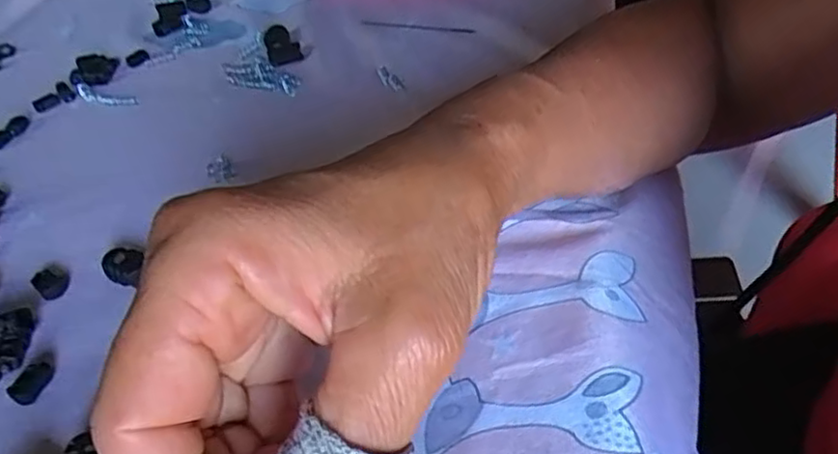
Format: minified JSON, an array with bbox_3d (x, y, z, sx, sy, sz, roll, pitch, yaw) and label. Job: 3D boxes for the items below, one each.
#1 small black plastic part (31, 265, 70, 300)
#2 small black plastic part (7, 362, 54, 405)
[{"bbox_3d":[-0.159,0.023,0.290,0.018,0.005,0.014,27,50,34],"label":"small black plastic part"},{"bbox_3d":[-0.142,0.057,0.247,0.010,0.008,0.016,15,44,25],"label":"small black plastic part"}]

